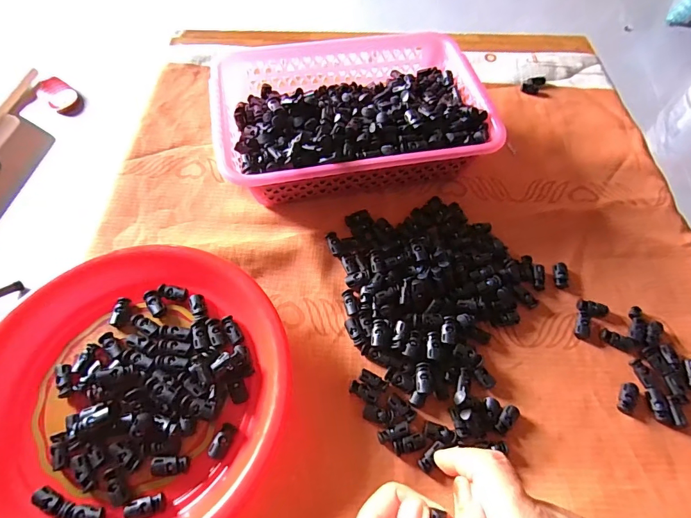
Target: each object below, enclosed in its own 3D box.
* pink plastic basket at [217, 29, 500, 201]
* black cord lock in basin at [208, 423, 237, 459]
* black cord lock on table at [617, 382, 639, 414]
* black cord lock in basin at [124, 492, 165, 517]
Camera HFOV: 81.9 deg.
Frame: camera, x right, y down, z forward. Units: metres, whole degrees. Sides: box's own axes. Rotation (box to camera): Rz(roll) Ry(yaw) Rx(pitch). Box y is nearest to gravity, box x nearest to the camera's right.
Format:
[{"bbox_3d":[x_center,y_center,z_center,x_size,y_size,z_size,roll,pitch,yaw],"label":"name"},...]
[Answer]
[{"bbox_3d":[0.004,-0.169,0.476,0.299,0.076,0.205,-9,62,-8],"label":"pink plastic basket"},{"bbox_3d":[-0.099,0.146,0.320,0.013,0.005,0.027,20,62,8],"label":"black cord lock in basin"},{"bbox_3d":[0.257,0.126,0.362,0.014,0.008,0.029,32,64,14],"label":"black cord lock on table"},{"bbox_3d":[-0.149,0.184,0.295,0.027,0.008,0.013,-13,63,-10],"label":"black cord lock in basin"}]

